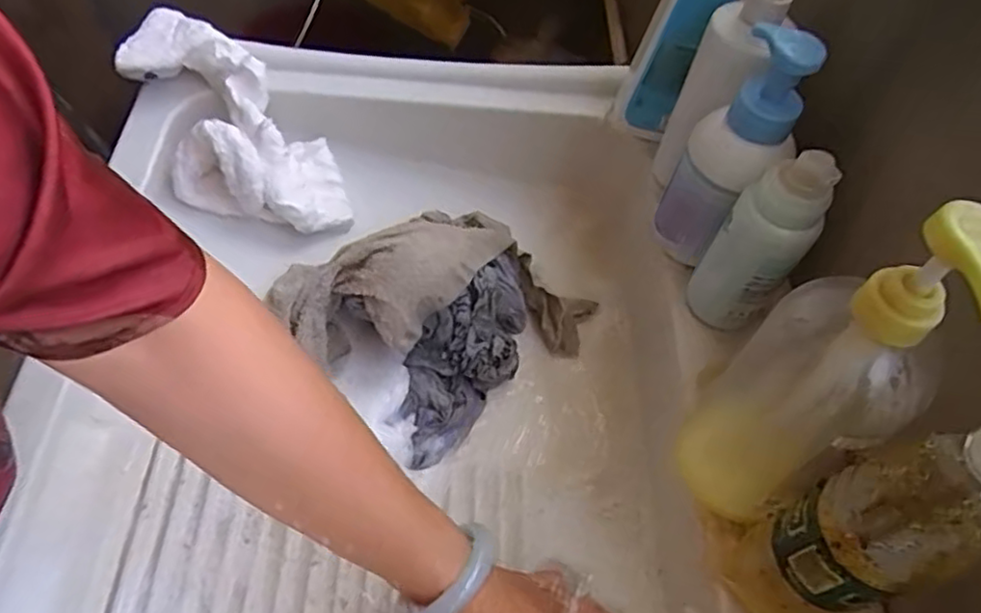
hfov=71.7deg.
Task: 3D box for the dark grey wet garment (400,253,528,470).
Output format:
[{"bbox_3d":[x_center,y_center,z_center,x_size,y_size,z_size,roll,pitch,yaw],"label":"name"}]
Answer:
[{"bbox_3d":[-0.023,0.043,0.591,0.079,0.069,0.191,24,79,12],"label":"dark grey wet garment"}]

